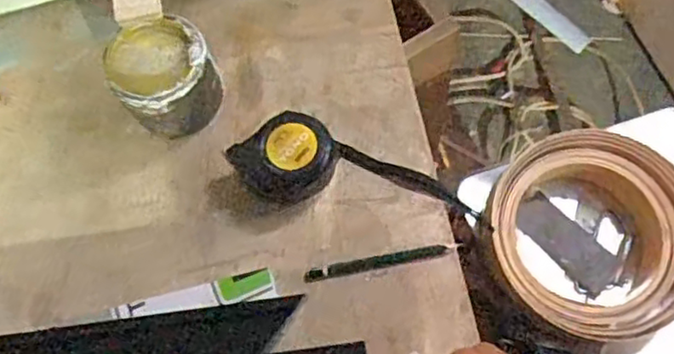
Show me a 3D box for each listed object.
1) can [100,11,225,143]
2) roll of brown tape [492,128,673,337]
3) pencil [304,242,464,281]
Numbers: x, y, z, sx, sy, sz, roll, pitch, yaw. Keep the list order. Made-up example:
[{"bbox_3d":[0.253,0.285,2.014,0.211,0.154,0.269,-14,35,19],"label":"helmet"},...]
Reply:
[{"bbox_3d":[-0.125,-0.072,0.497,0.069,0.060,0.067,-1,69,3],"label":"can"},{"bbox_3d":[0.227,0.048,0.586,0.183,0.045,0.173,-1,70,4],"label":"roll of brown tape"},{"bbox_3d":[0.031,0.058,0.469,0.108,0.006,0.009,-10,69,-1],"label":"pencil"}]

